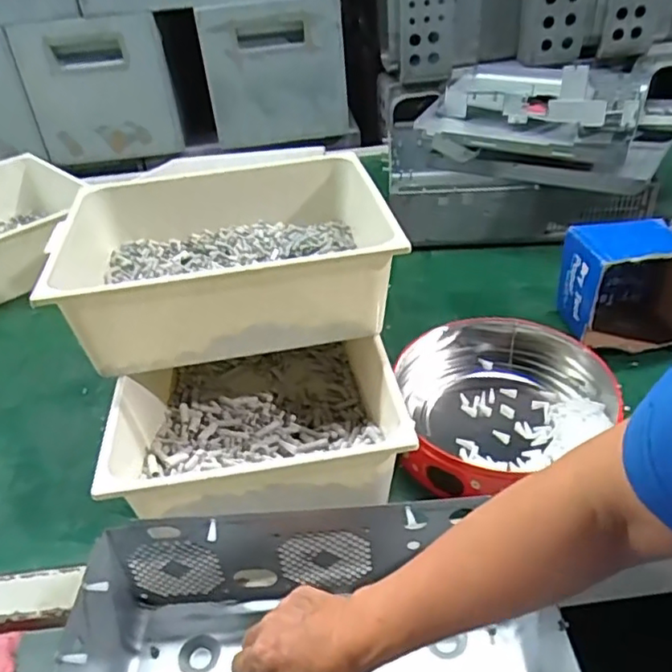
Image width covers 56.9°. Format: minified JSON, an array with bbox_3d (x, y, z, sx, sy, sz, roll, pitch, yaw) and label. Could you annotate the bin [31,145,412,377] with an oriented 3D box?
[{"bbox_3d":[-0.122,-0.085,0.700,0.361,0.122,0.259,-7,35,-3],"label":"bin"}]

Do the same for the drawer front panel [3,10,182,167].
[{"bbox_3d":[-0.477,-0.493,1.253,0.276,0.275,0.028,-6,35,0],"label":"drawer front panel"}]

